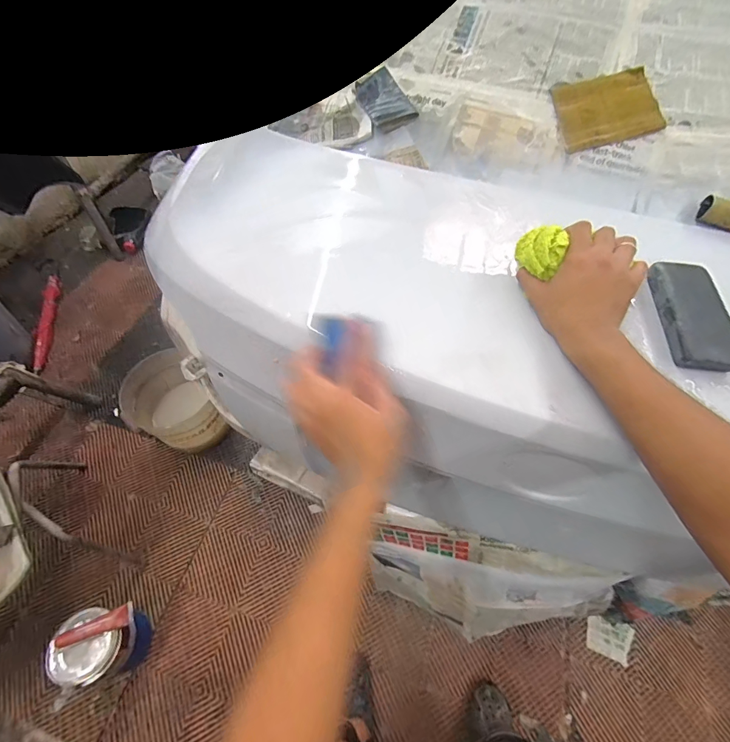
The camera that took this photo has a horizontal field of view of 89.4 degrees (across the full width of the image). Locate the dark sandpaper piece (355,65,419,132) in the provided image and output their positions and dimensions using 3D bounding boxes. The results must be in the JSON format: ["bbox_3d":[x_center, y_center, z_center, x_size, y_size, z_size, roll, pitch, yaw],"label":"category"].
[{"bbox_3d":[0.031,-0.435,0.594,0.067,0.008,0.106,-28,80,3],"label":"dark sandpaper piece"}]

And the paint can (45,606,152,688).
[{"bbox_3d":[-0.713,0.754,1.024,0.156,0.238,0.151,2,57,-3],"label":"paint can"}]

